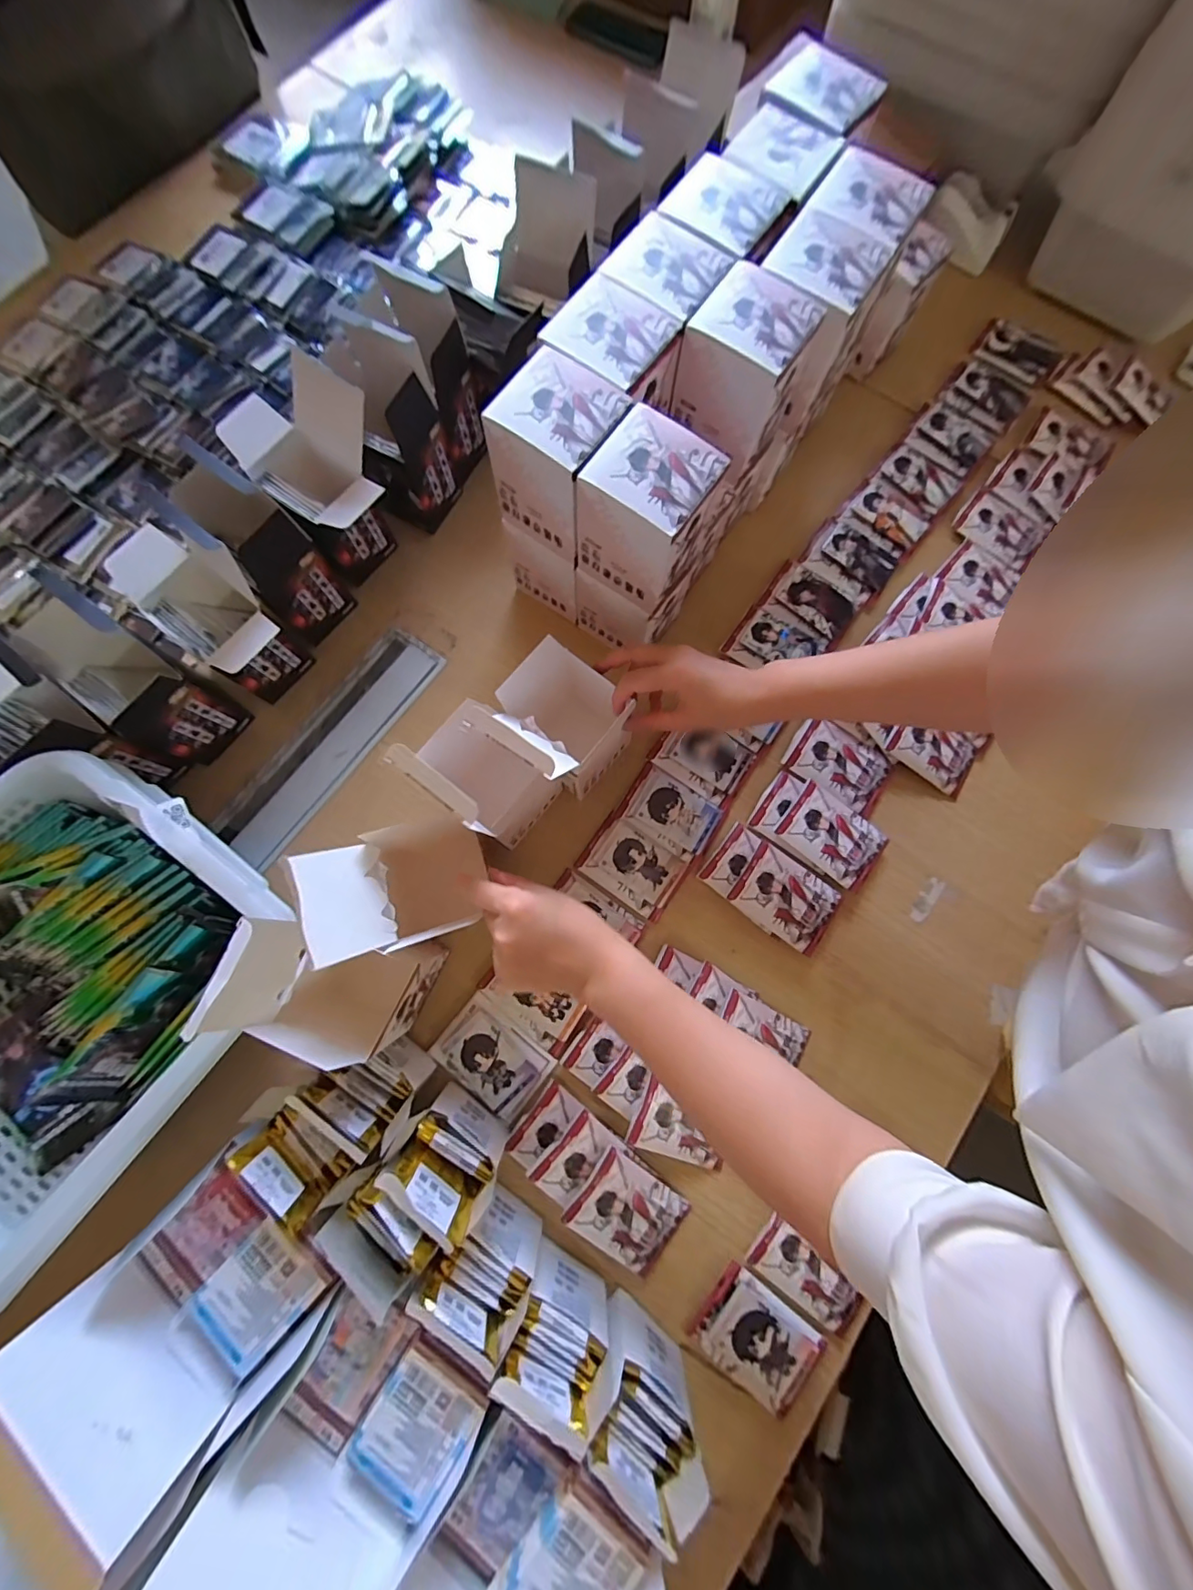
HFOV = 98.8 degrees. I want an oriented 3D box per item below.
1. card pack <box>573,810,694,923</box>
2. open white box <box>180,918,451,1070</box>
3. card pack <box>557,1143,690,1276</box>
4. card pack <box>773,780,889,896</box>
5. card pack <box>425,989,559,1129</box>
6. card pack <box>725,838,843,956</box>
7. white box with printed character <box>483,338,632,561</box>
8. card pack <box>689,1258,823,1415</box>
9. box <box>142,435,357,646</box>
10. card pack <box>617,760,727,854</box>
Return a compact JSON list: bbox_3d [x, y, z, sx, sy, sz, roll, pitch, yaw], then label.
[{"bbox_3d":[0.038,0.071,0.520,0.100,0.011,0.070,34,79,5],"label":"card pack"},{"bbox_3d":[-0.207,0.163,0.419,0.097,0.202,0.089,25,78,3],"label":"open white box"},{"bbox_3d":[0.028,0.373,0.456,0.103,0.008,0.071,43,76,-11],"label":"card pack"},{"bbox_3d":[0.247,0.040,0.530,0.103,0.014,0.072,37,79,6],"label":"card pack"},{"bbox_3d":[-0.098,0.248,0.482,0.104,0.006,0.070,39,79,6],"label":"card pack"},{"bbox_3d":[0.191,0.102,0.515,0.098,0.016,0.073,35,79,5],"label":"card pack"},{"bbox_3d":[-0.030,-0.282,0.432,0.084,0.107,0.082,34,79,5],"label":"white box with printed character"},{"bbox_3d":[0.141,0.477,0.447,0.100,0.017,0.073,36,79,5],"label":"card pack"},{"bbox_3d":[-0.333,-0.241,0.498,0.113,0.169,0.081,37,79,5],"label":"box"},{"bbox_3d":[0.081,0.013,0.533,0.094,0.010,0.064,28,78,4],"label":"card pack"}]

